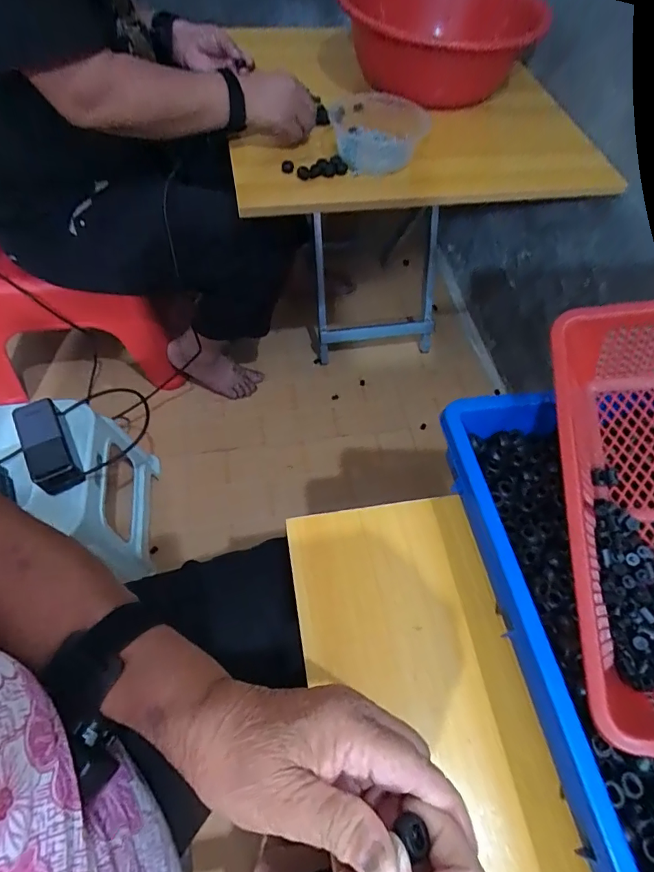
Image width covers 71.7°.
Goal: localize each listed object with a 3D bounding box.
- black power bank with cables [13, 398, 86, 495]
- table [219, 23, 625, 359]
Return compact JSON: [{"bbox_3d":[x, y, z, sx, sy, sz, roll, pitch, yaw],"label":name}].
[{"bbox_3d":[-0.389,0.017,0.635,0.054,0.052,0.131,-25,64,-17],"label":"black power bank with cables"},{"bbox_3d":[0.107,-0.487,1.034,0.626,0.527,0.730,-11,61,-9],"label":"table"}]

